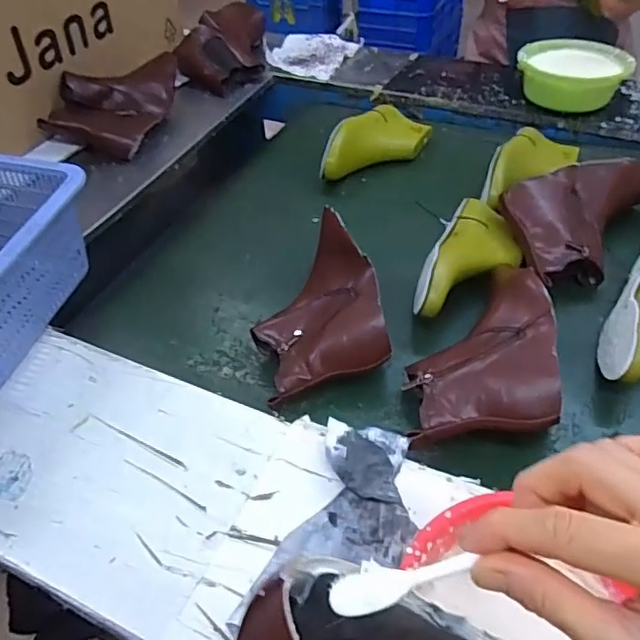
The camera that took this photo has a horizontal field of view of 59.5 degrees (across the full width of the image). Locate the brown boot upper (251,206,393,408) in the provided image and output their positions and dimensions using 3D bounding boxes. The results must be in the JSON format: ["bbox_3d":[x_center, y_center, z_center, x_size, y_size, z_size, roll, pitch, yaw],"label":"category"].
[{"bbox_3d":[-0.010,-0.020,0.686,0.153,0.101,0.218,-14,49,-6],"label":"brown boot upper"}]

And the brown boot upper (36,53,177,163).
[{"bbox_3d":[-0.365,-0.418,1.034,0.144,0.099,0.279,13,51,17],"label":"brown boot upper"}]

